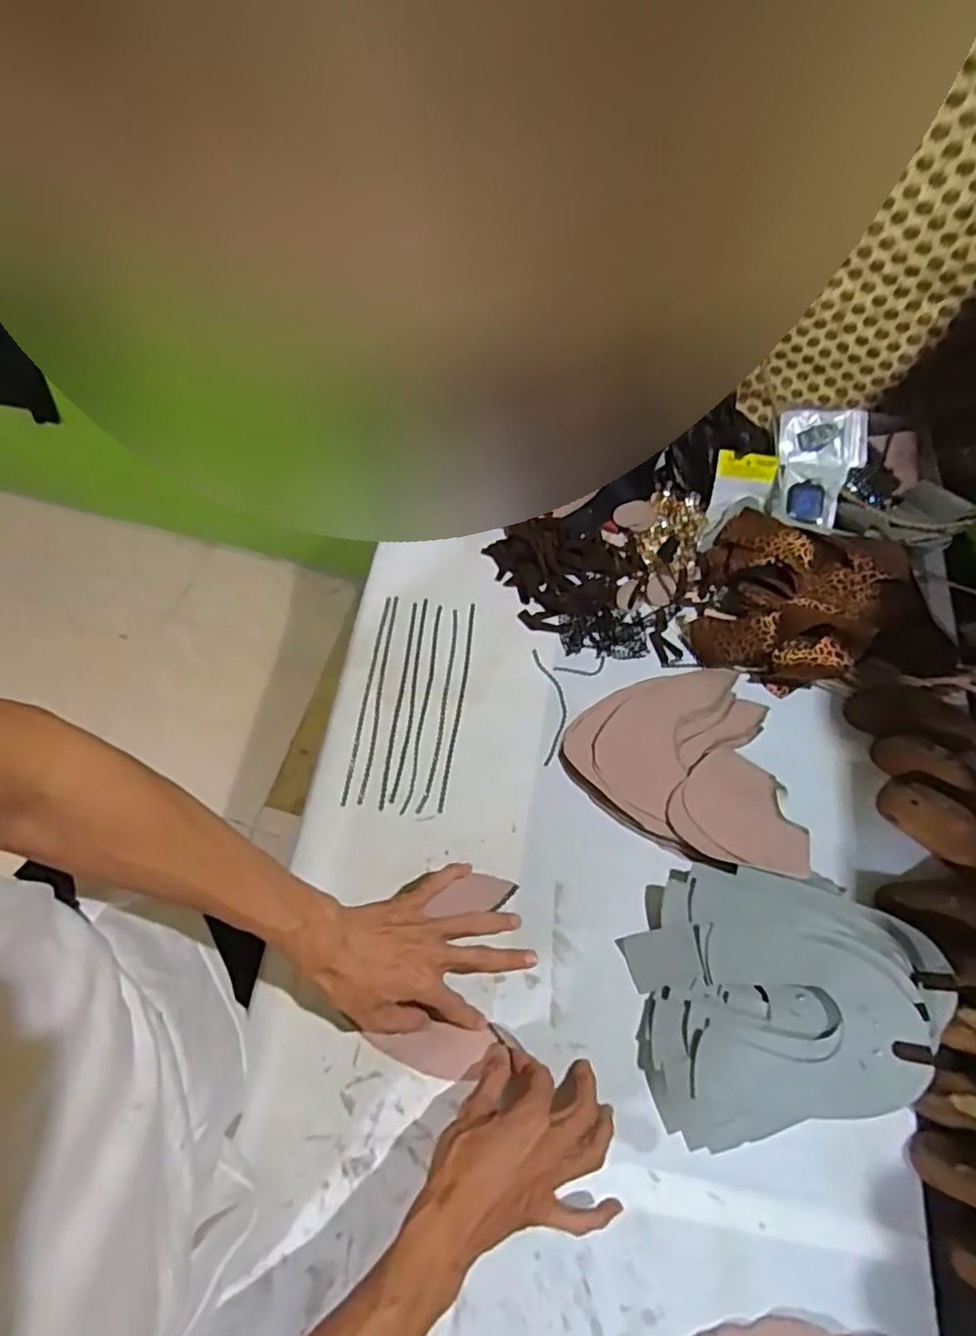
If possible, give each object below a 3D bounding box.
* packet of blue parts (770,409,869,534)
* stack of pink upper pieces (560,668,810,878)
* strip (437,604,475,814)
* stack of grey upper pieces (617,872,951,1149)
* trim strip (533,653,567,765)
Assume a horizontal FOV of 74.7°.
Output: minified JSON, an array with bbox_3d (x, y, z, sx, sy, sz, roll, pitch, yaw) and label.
[{"bbox_3d":[0.398,-0.236,0.764,0.099,0.028,0.160,8,83,11],"label":"packet of blue parts"},{"bbox_3d":[0.191,0.104,0.647,0.208,0.032,0.206,-4,65,-4],"label":"stack of pink upper pieces"},{"bbox_3d":[-0.031,0.037,0.684,0.009,0.007,0.237,8,64,1],"label":"strip"},{"bbox_3d":[0.246,0.263,0.542,0.251,0.091,0.202,-15,66,-10],"label":"stack of grey upper pieces"},{"bbox_3d":[0.069,0.040,0.688,0.029,0.004,0.132,-2,64,-3],"label":"trim strip"}]

